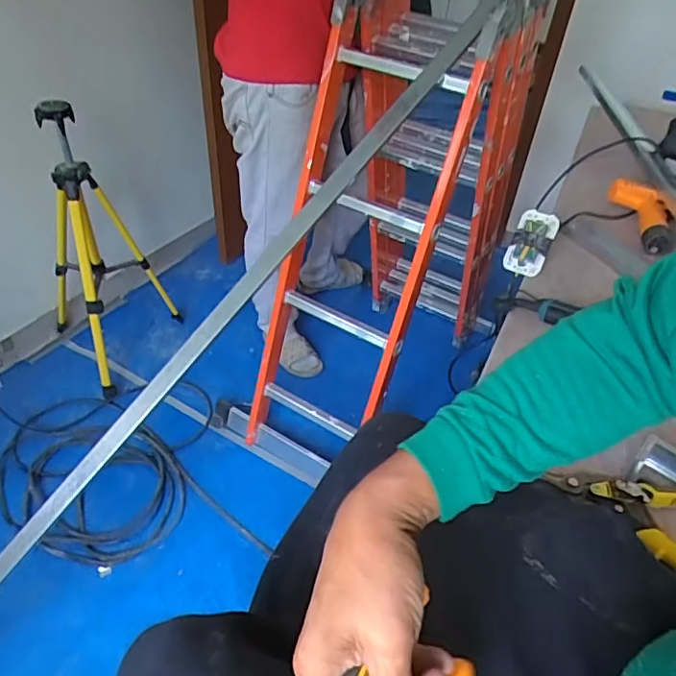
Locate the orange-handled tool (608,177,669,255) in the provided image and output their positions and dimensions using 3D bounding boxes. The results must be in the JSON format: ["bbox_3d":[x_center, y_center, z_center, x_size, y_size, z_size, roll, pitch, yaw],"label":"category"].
[{"bbox_3d":[0.590,-0.241,1.094,0.122,0.059,0.157,18,44,14],"label":"orange-handled tool"}]

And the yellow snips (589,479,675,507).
[{"bbox_3d":[0.378,0.184,0.645,0.171,0.016,0.022,6,43,2],"label":"yellow snips"}]

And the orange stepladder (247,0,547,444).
[{"bbox_3d":[0.143,-0.308,1.353,0.405,1.022,0.710,23,46,19],"label":"orange stepladder"}]

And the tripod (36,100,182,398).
[{"bbox_3d":[-0.636,-0.234,1.532,0.352,0.761,0.328,-18,47,-22],"label":"tripod"}]

